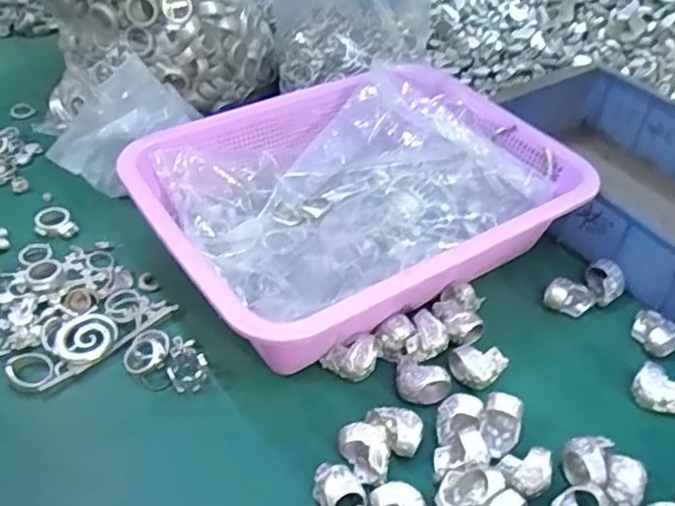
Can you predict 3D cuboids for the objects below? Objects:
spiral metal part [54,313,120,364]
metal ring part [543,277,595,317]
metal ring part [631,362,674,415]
[{"bbox_3d":[-0.167,0.056,0.433,0.035,0.004,0.038,2,44,-2],"label":"spiral metal part"},{"bbox_3d":[0.173,0.033,0.485,0.036,0.021,0.019,14,45,10],"label":"metal ring part"},{"bbox_3d":[0.208,0.090,0.420,0.021,0.018,0.034,-32,54,-32],"label":"metal ring part"}]

